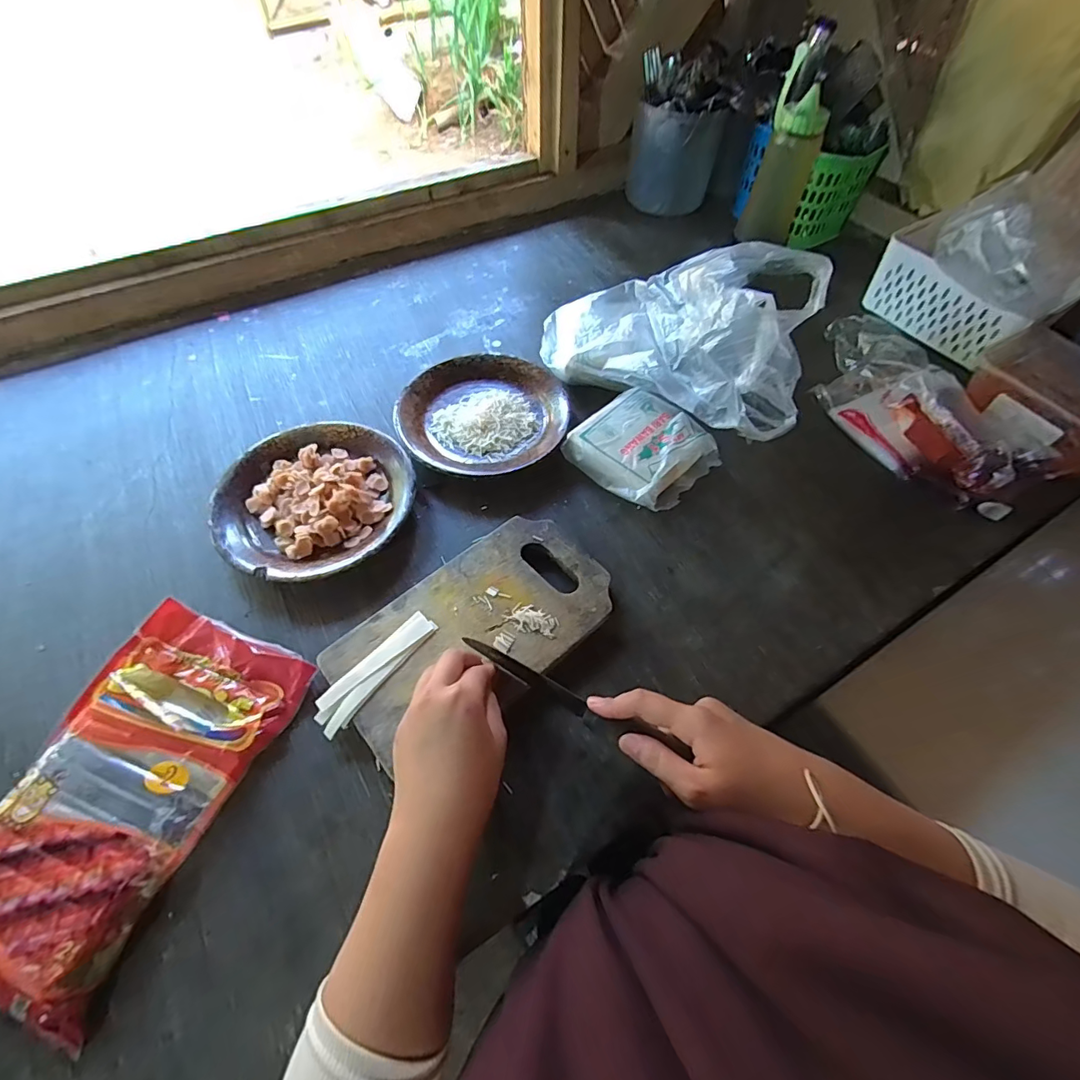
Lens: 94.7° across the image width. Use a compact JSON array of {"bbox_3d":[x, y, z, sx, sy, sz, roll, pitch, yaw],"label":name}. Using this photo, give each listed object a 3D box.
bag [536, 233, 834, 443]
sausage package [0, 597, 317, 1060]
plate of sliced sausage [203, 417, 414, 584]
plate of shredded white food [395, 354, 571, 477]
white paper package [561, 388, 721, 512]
[{"bbox_3d":[0.149,-0.225,0.539,0.290,0.155,0.156,37,64,20],"label":"bag"},{"bbox_3d":[-0.286,0.169,0.348,0.141,0.035,0.237,15,58,8],"label":"sausage package"},{"bbox_3d":[-0.217,-0.040,0.487,0.181,0.033,0.178,1,58,-1],"label":"plate of sliced sausage"},{"bbox_3d":[-0.061,-0.138,0.558,0.179,0.025,0.181,1,58,-1],"label":"plate of shredded white food"},{"bbox_3d":[0.108,-0.096,0.522,0.114,0.050,0.123,-40,66,-23],"label":"white paper package"}]

